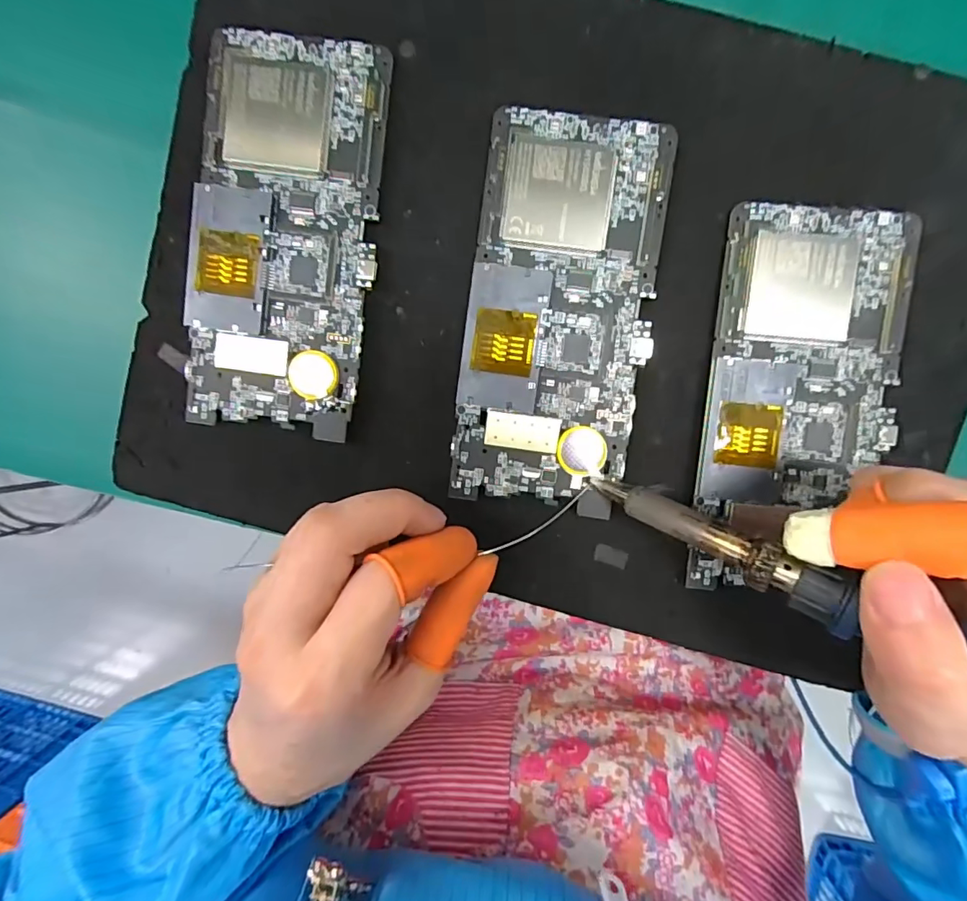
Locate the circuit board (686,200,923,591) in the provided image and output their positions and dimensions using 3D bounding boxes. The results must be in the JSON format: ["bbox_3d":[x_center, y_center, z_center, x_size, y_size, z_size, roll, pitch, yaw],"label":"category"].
[{"bbox_3d":[0.128,-0.019,0.203,0.071,0.008,0.152,5,96,2],"label":"circuit board"}]

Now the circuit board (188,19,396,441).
[{"bbox_3d":[-0.080,-0.085,0.203,0.070,0.011,0.151,9,96,2],"label":"circuit board"}]

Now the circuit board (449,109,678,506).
[{"bbox_3d":[0.030,-0.054,0.203,0.072,0.009,0.151,7,96,2],"label":"circuit board"}]

